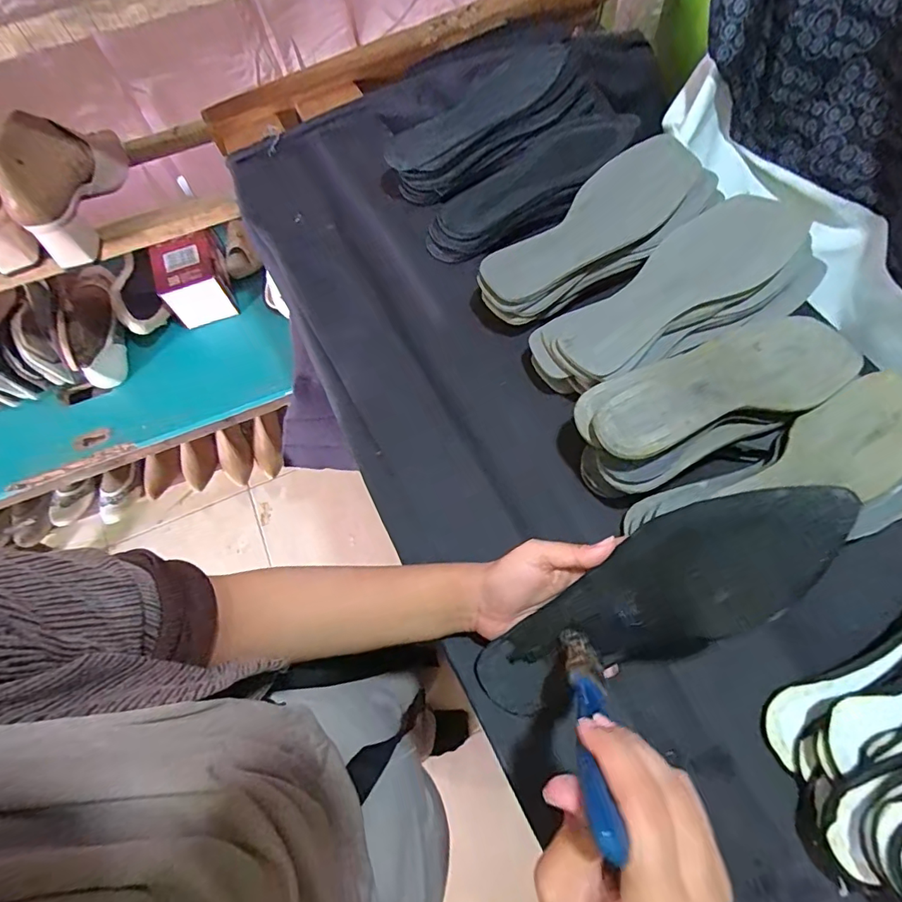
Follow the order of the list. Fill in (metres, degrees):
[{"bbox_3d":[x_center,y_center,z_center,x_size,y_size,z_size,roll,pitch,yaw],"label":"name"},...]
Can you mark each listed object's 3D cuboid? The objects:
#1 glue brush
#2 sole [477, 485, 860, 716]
[{"bbox_3d":[0.071,0.133,0.254,0.024,0.155,0.017,19,96,10],"label":"glue brush"},{"bbox_3d":[0.123,0.101,0.321,0.252,0.019,0.074,-38,66,22],"label":"sole"}]

